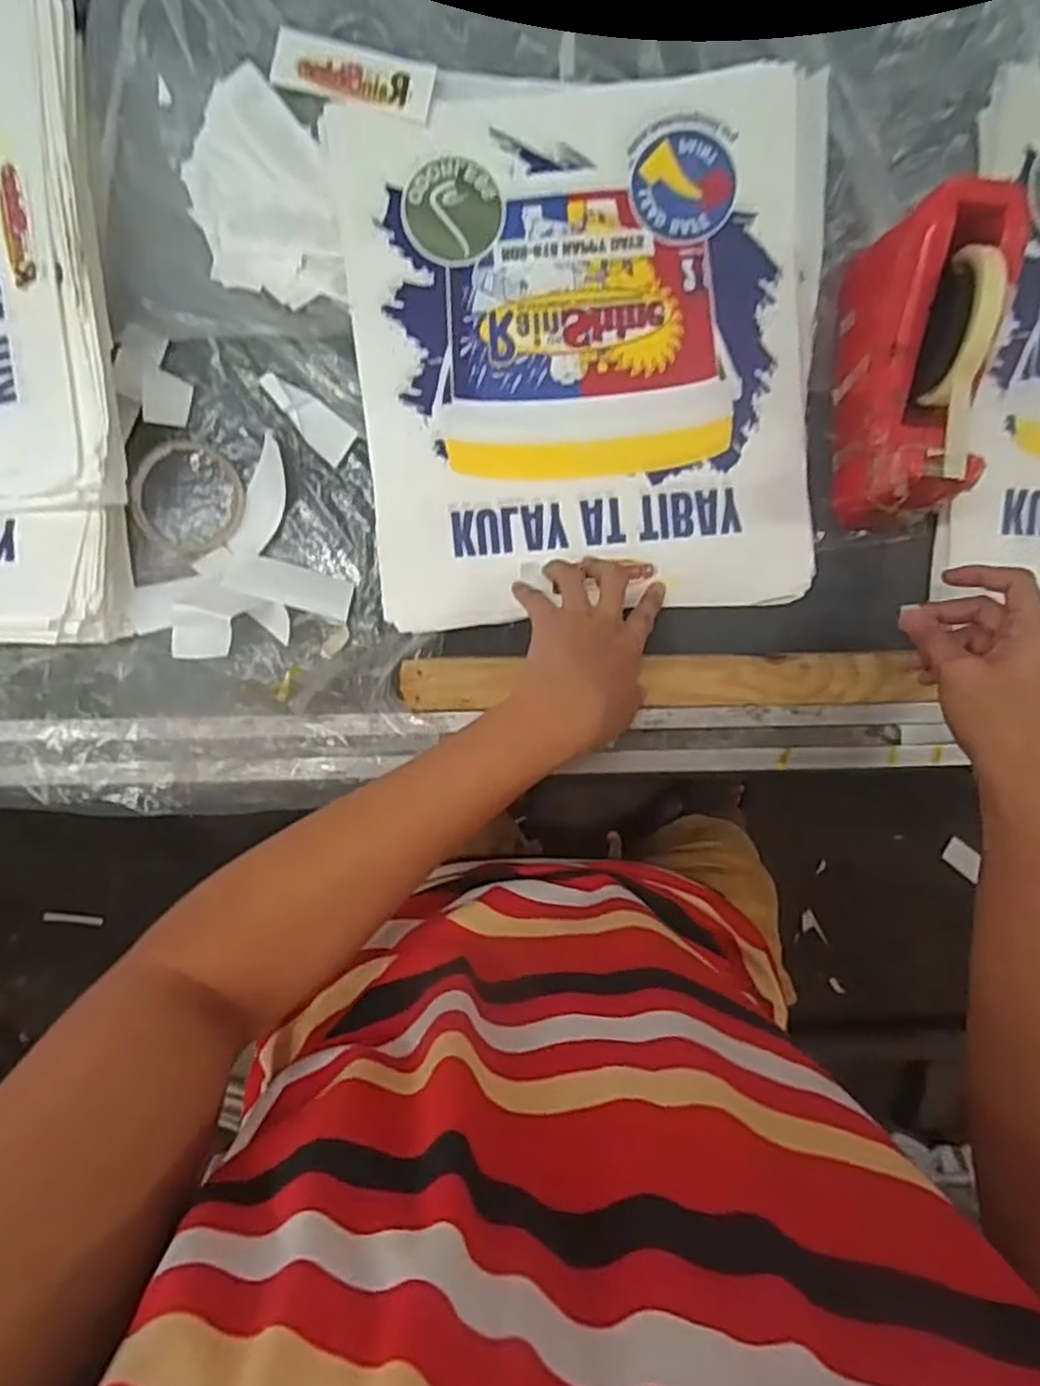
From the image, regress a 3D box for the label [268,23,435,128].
[{"bbox_3d":[-0.118,-0.442,0.525,0.112,0.007,0.041,15,99,-4],"label":"label"}]

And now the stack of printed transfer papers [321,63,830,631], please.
[{"bbox_3d":[0.052,-0.254,0.546,0.342,0.030,0.378,-4,94,-3],"label":"stack of printed transfer papers"}]

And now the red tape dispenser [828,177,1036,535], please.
[{"bbox_3d":[0.275,-0.226,0.504,0.074,0.106,0.205,9,95,-2],"label":"red tape dispenser"}]

